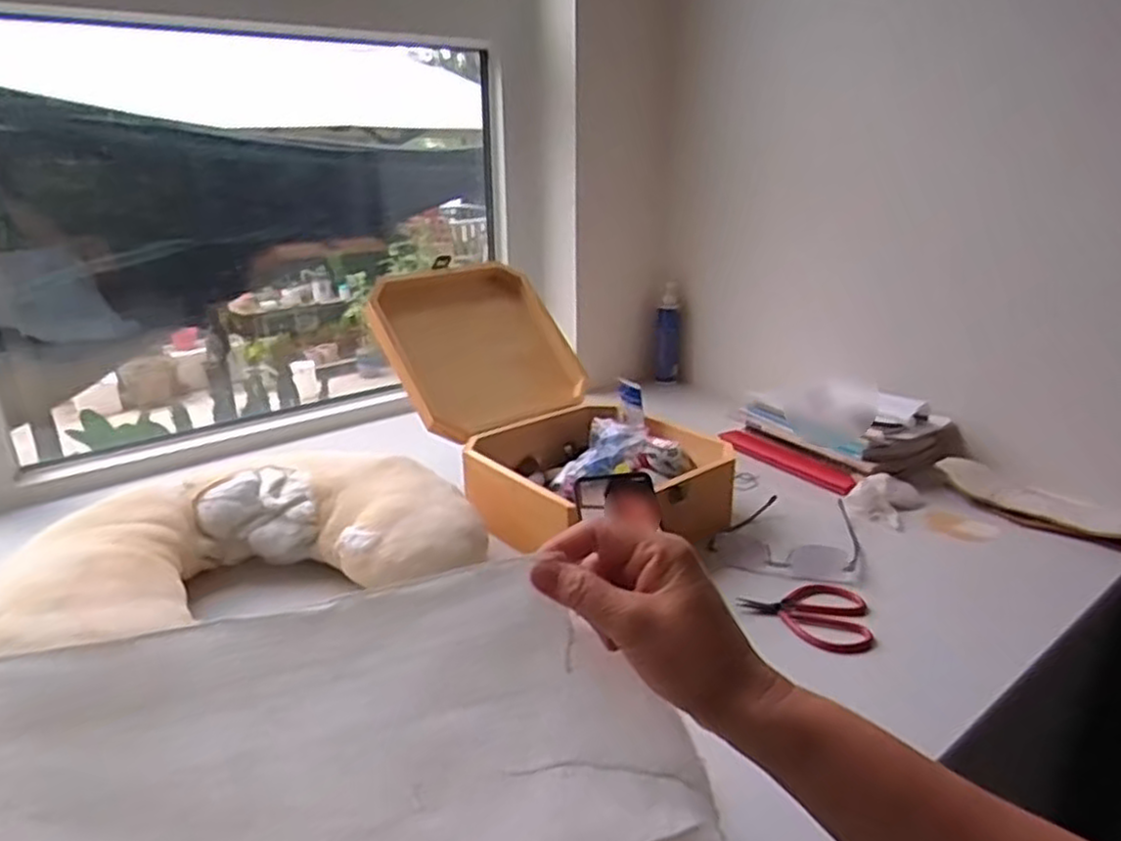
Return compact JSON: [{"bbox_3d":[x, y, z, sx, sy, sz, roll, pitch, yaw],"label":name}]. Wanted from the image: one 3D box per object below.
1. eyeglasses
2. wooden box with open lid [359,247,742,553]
[{"bbox_3d":[0.242,0.115,0.798,0.140,0.036,0.139,8,22,20],"label":"eyeglasses"},{"bbox_3d":[-0.024,-0.028,0.896,0.248,0.215,0.438,-17,26,-36],"label":"wooden box with open lid"}]

